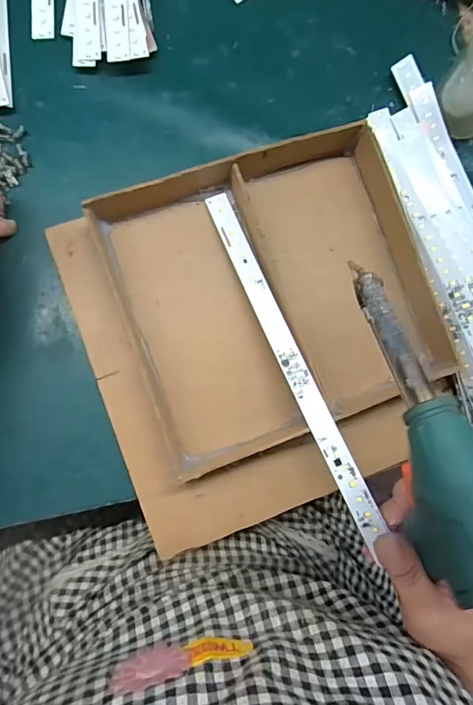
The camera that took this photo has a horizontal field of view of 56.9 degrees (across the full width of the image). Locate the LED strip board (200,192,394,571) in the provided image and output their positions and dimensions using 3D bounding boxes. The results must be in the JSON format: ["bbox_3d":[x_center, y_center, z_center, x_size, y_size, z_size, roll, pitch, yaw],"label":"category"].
[{"bbox_3d":[0.037,-0.001,0.309,0.016,0.008,0.263,-22,76,-7],"label":"LED strip board"}]

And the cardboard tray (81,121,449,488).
[{"bbox_3d":[0.032,-0.045,0.322,0.223,0.035,0.205,-20,87,-7],"label":"cardboard tray"}]

